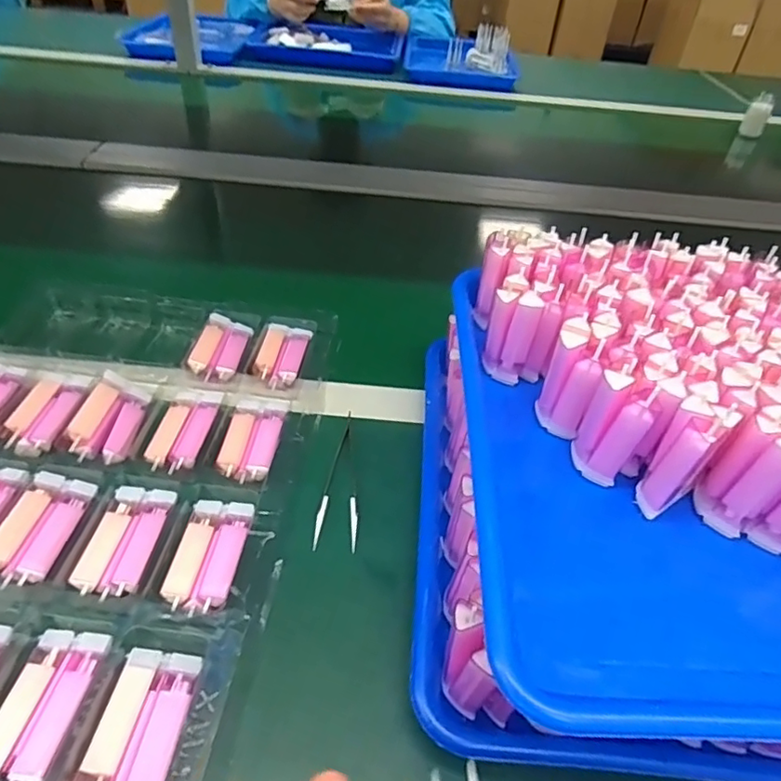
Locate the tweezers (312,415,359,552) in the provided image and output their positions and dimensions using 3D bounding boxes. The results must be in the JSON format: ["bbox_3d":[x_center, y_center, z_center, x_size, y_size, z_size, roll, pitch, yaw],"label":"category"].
[{"bbox_3d":[-0.035,0.060,0.419,0.028,0.004,0.124,4,43,-1],"label":"tweezers"}]

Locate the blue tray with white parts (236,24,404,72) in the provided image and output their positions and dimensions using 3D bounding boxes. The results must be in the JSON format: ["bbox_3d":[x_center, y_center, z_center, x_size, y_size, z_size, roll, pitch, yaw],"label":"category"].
[{"bbox_3d":[-0.156,-0.805,1.344,0.364,0.048,0.237,5,43,0],"label":"blue tray with white parts"}]

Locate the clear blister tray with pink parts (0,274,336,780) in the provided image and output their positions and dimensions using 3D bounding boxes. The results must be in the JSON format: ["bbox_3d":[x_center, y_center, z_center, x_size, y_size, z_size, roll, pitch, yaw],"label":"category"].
[{"bbox_3d":[-0.210,0.052,0.398,0.284,0.022,0.405,7,43,3],"label":"clear blister tray with pink parts"}]

